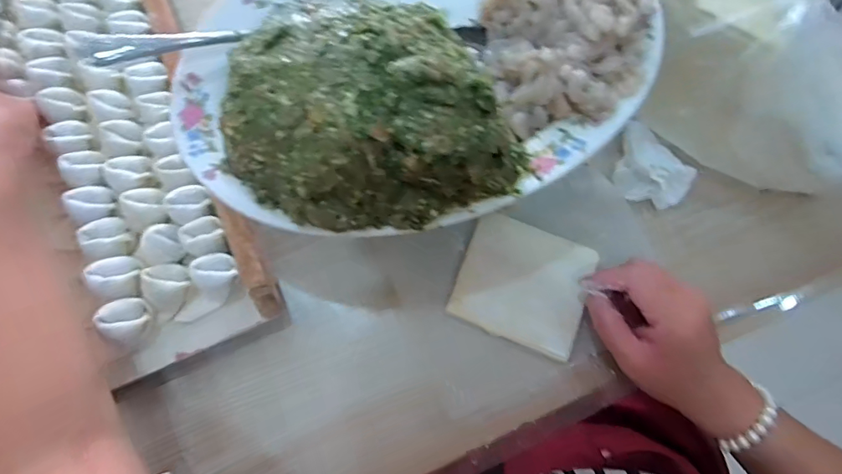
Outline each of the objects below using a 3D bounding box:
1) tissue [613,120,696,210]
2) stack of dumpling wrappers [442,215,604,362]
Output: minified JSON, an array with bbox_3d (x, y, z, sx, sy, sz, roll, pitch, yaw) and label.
[{"bbox_3d":[0.188,-0.055,0.406,0.069,0.024,0.047,41,76,14],"label":"tissue"},{"bbox_3d":[0.082,0.035,0.388,0.099,0.009,0.095,19,72,7],"label":"stack of dumpling wrappers"}]

